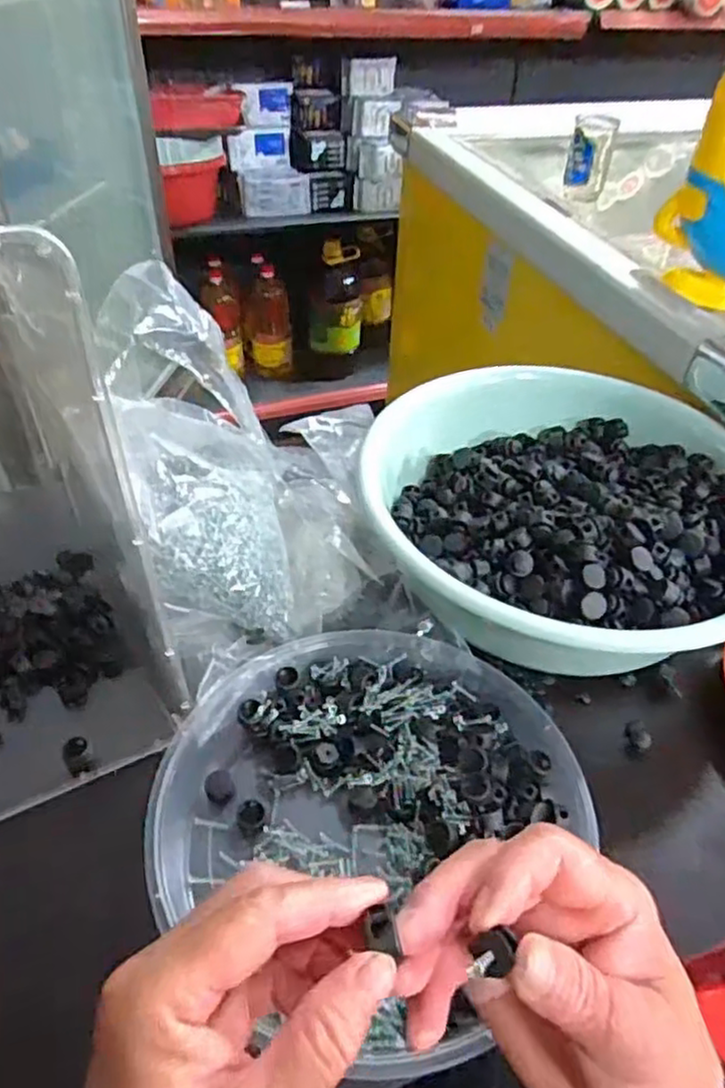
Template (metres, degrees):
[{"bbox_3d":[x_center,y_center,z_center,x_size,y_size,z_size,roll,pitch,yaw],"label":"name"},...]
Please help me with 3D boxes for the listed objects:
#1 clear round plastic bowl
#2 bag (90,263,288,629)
[{"bbox_3d":[0.005,0.150,0.390,0.228,0.041,0.226,2,44,-2],"label":"clear round plastic bowl"},{"bbox_3d":[-0.103,-0.050,0.451,0.101,0.187,0.148,-4,44,-7],"label":"bag"}]

